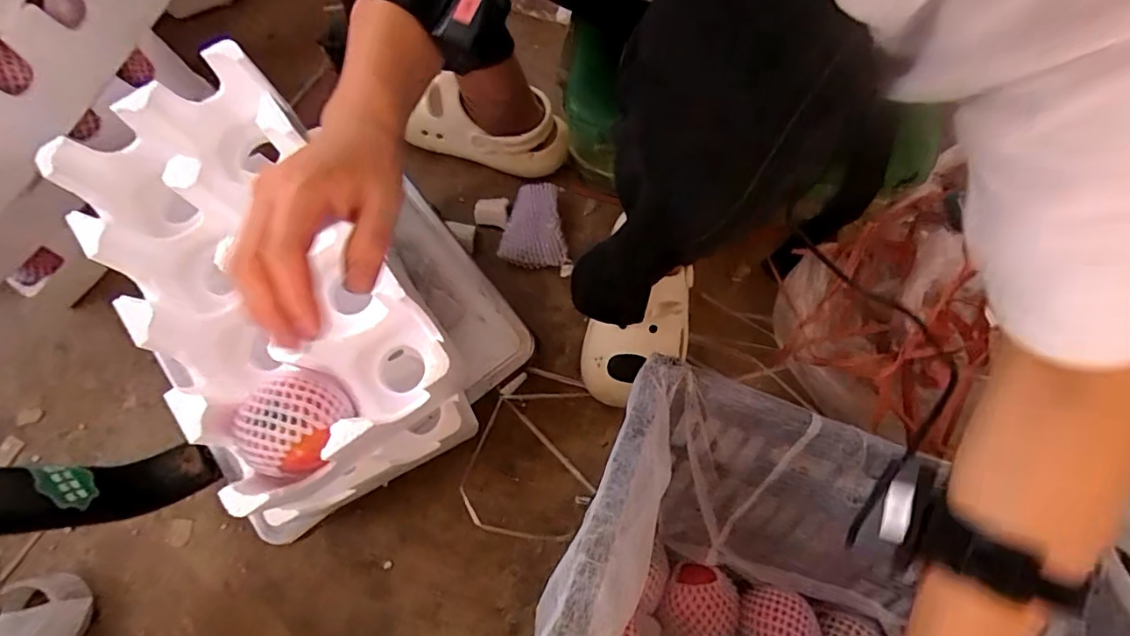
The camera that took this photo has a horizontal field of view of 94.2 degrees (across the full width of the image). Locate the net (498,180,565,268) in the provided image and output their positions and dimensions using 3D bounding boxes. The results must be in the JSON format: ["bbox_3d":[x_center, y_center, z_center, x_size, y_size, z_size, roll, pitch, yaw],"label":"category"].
[{"bbox_3d":[-0.044,-0.120,0.688,0.085,0.039,0.107,-3,74,1],"label":"net"}]

